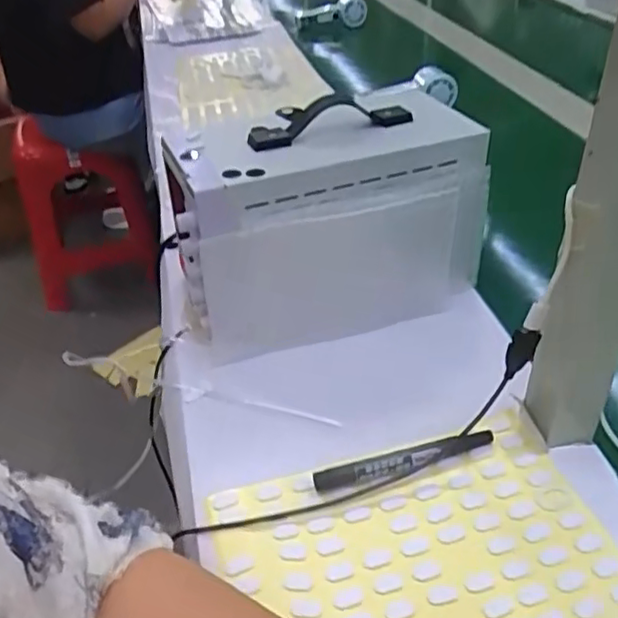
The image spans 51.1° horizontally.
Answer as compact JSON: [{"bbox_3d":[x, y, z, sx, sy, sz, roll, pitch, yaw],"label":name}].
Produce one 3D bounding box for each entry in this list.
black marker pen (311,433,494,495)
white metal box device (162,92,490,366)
[{"bbox_3d":[0.068,0.106,0.449,0.132,0.013,0.017,-11,38,-14],"label":"black marker pen"},{"bbox_3d":[0.023,-0.066,0.572,0.259,0.180,0.115,-20,40,-14],"label":"white metal box device"}]

